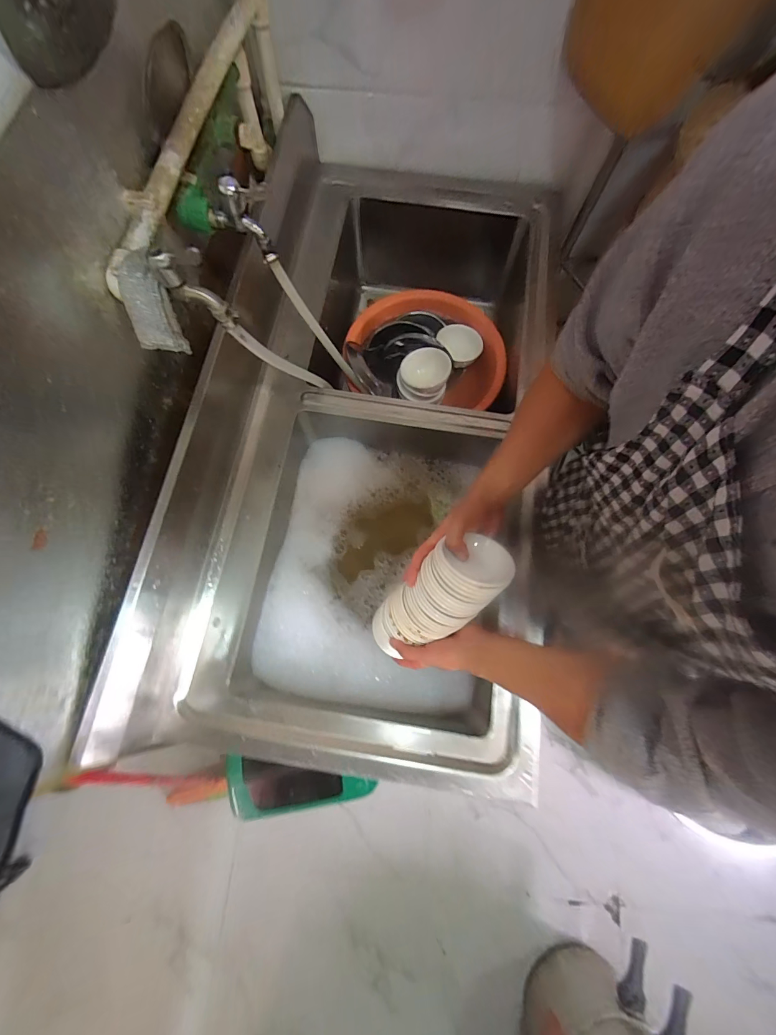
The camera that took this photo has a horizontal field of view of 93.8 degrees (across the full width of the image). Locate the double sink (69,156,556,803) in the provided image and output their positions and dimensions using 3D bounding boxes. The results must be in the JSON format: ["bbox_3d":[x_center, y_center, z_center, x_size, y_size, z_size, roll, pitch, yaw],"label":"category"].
[{"bbox_3d":[-0.013,-0.184,0.773,0.622,0.279,1.199,9,75,1],"label":"double sink"}]

